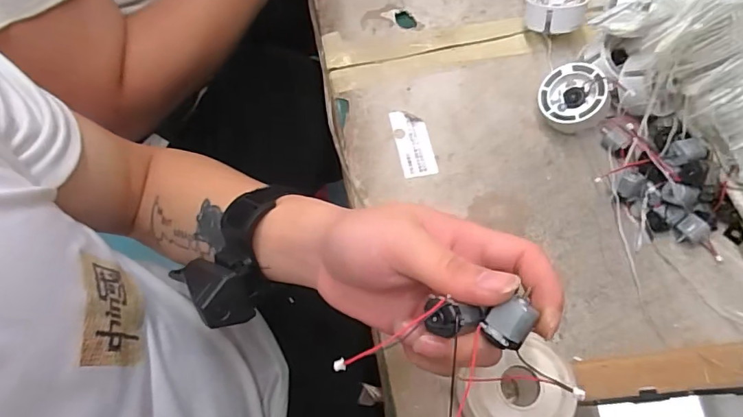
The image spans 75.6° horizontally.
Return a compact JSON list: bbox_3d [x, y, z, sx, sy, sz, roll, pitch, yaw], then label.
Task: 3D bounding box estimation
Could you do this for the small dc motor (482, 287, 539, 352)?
[{"bbox_3d":[0.062,0.051,0.217,0.019,0.013,0.022,38,97,23],"label":"small dc motor"}]

